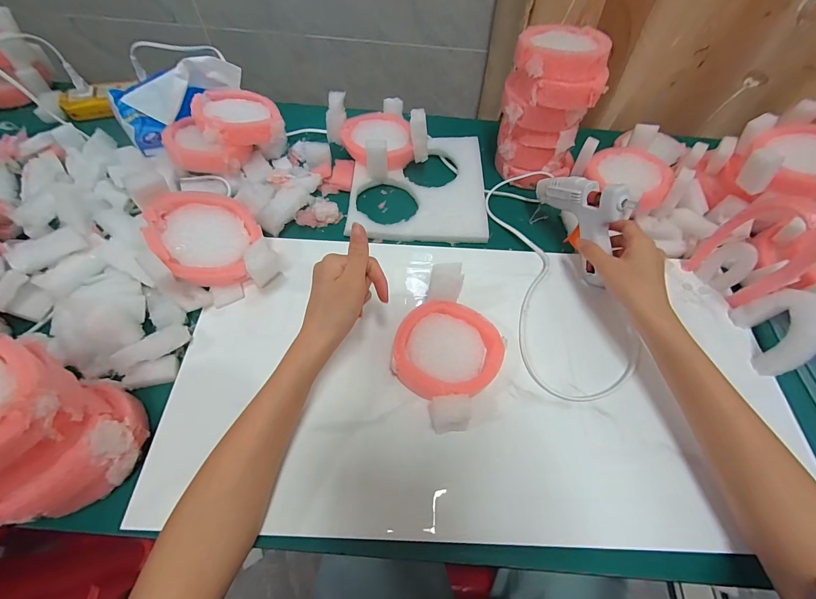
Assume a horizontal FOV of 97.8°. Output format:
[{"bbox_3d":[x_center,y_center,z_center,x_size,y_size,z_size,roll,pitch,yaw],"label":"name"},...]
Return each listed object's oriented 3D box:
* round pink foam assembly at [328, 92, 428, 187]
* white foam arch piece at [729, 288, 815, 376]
[{"bbox_3d":[-0.041,-0.226,0.482,0.115,0.061,0.108,-24,65,-14],"label":"round pink foam assembly"},{"bbox_3d":[0.380,0.032,0.356,0.020,0.069,0.074,9,60,-19],"label":"white foam arch piece"}]

